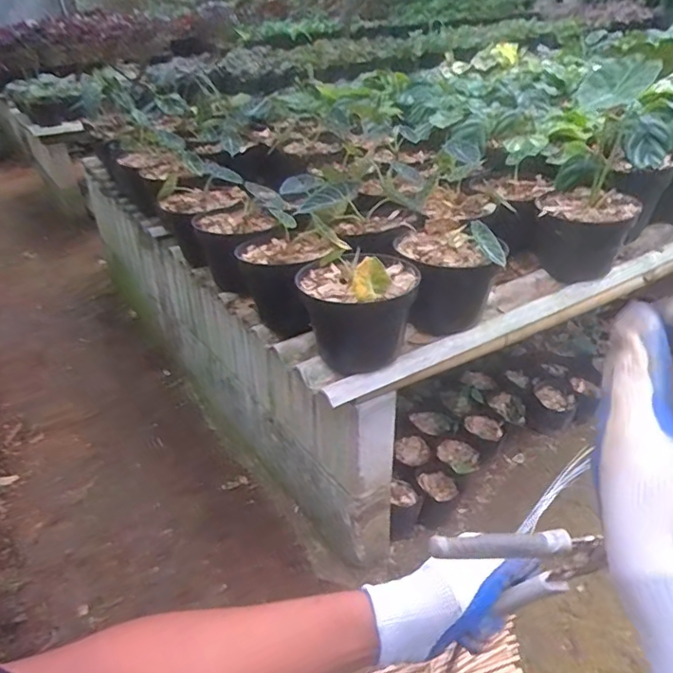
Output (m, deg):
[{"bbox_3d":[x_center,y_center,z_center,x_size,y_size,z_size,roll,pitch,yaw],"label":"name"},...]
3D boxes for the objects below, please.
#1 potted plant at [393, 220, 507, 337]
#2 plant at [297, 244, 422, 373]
[{"bbox_3d":[0.177,-0.096,0.871,0.155,0.151,0.166,0,34,3],"label":"potted plant"},{"bbox_3d":[0.033,-0.039,0.794,0.167,0.170,0.141,-8,34,-9],"label":"plant"}]

